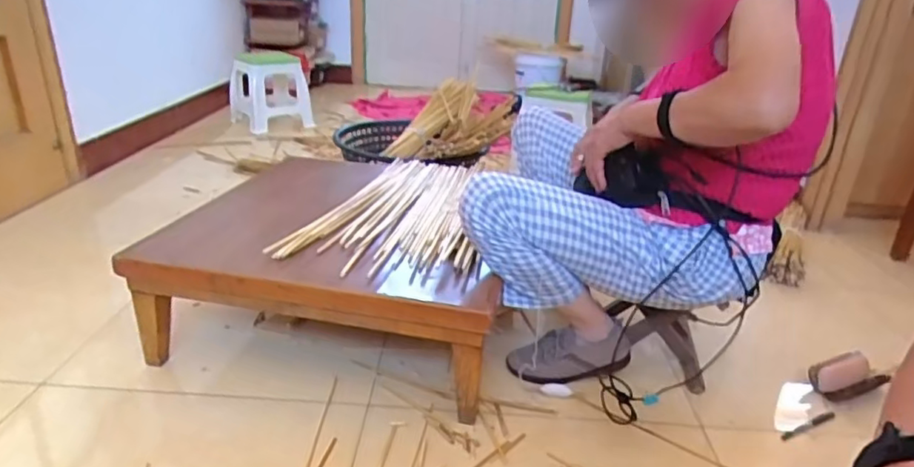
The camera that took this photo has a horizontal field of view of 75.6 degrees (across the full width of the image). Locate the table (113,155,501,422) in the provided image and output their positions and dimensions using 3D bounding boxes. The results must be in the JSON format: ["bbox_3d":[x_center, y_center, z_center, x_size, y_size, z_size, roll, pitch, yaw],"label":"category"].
[{"bbox_3d":[-0.203,0.042,1.271,0.634,0.206,0.642,7,23,10],"label":"table"}]

